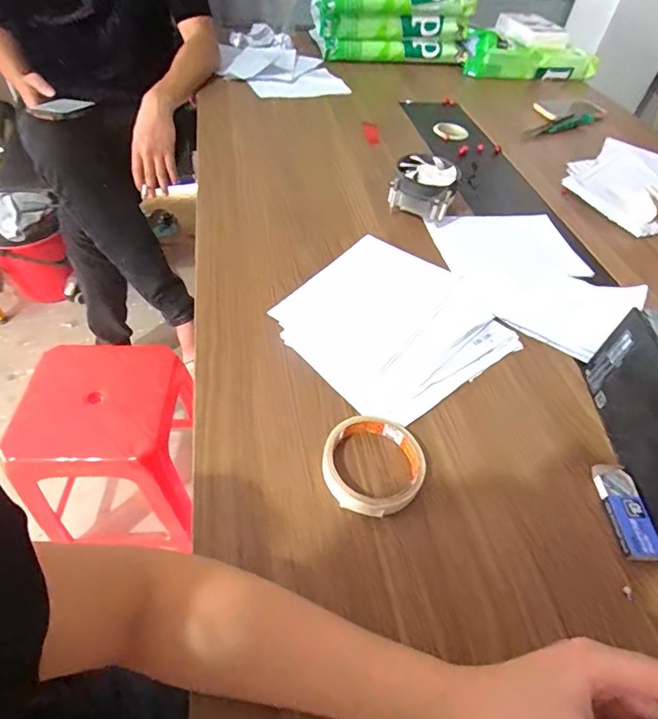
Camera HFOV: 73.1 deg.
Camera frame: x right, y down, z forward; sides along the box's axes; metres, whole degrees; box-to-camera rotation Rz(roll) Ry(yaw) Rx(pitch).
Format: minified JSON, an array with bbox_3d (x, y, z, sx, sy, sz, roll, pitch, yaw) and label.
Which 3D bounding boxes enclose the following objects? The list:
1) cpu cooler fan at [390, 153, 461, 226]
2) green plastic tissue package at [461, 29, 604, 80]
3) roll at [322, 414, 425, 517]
[{"bbox_3d":[0.145,-0.259,0.670,0.095,0.066,0.090,17,50,8],"label":"cpu cooler fan"},{"bbox_3d":[0.529,-0.777,1.144,0.363,0.085,0.052,0,50,-5],"label":"green plastic tissue package"},{"bbox_3d":[0.039,0.091,0.394,0.086,0.019,0.087,3,50,-3],"label":"roll"}]

